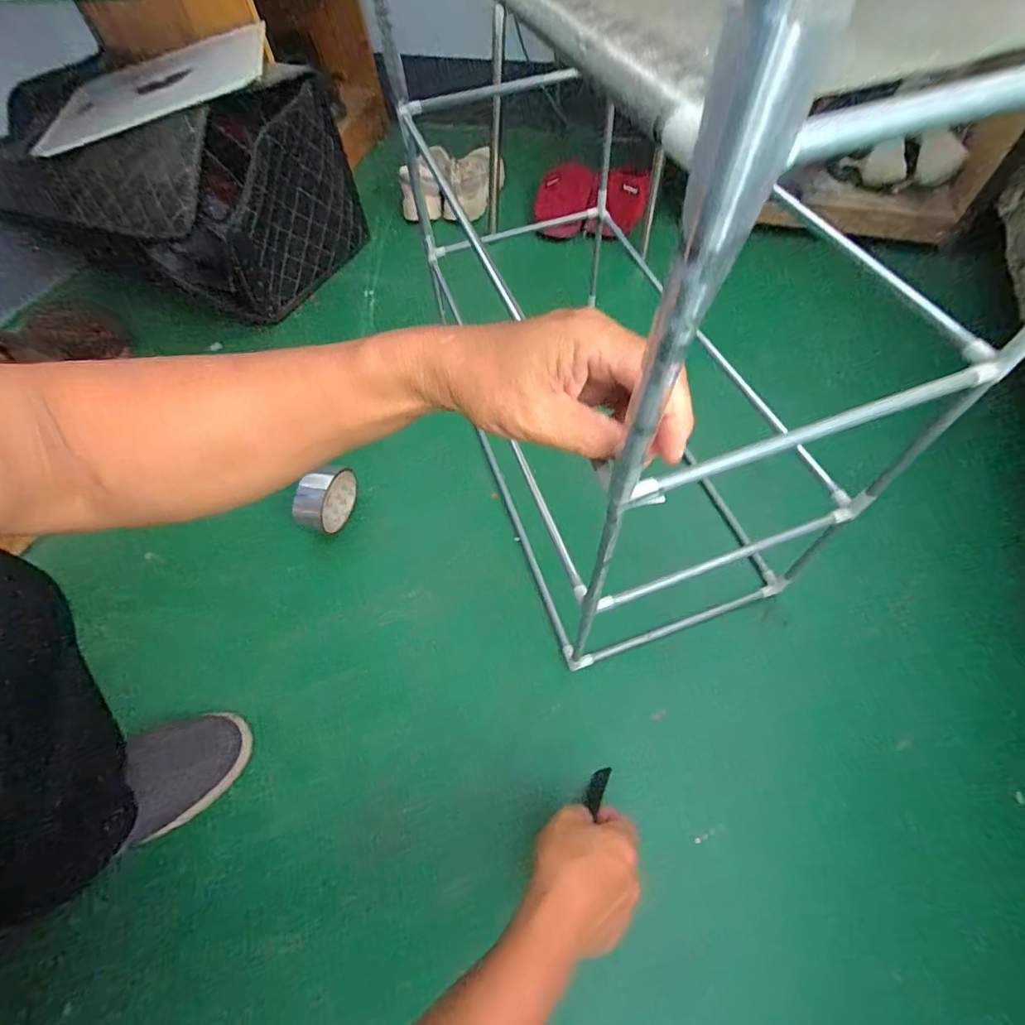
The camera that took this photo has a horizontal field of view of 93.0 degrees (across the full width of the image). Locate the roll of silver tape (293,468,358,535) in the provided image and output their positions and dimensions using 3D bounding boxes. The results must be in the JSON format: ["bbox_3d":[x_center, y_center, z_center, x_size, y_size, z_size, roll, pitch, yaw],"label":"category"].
[{"bbox_3d":[-0.256,-0.018,0.685,0.043,0.107,0.102,15,61,12],"label":"roll of silver tape"}]

